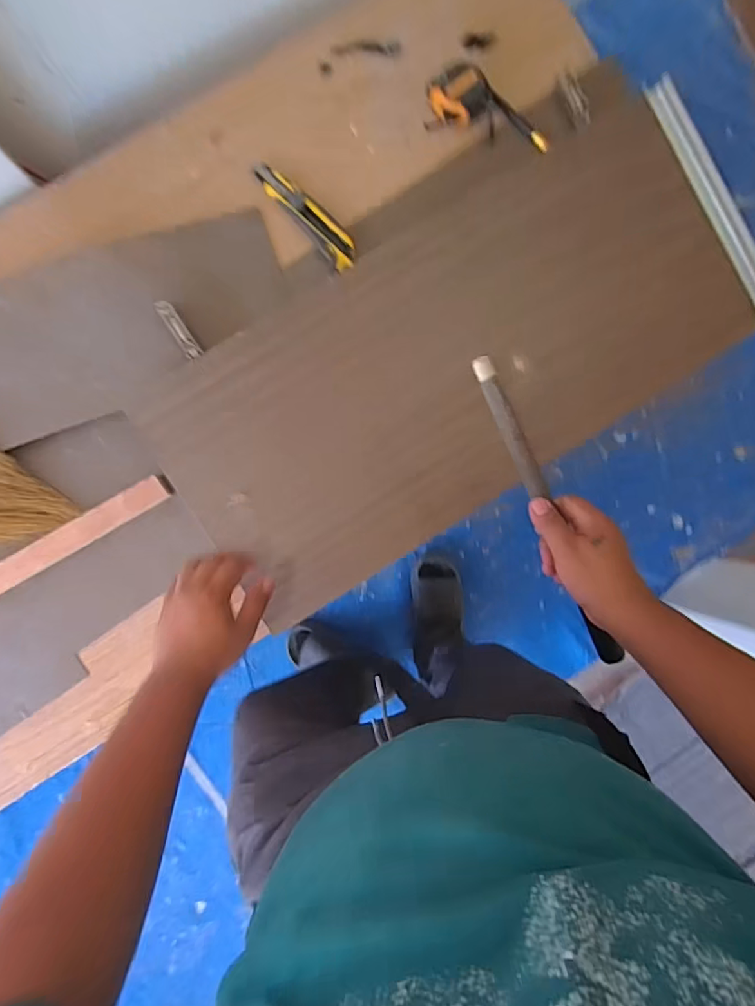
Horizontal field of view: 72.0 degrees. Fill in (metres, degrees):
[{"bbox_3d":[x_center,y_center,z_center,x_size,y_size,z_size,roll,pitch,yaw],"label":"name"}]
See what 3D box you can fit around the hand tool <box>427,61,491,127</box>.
[{"bbox_3d":[0.099,-0.497,0.631,0.062,0.030,0.054,-35,91,-1],"label":"hand tool"}]

